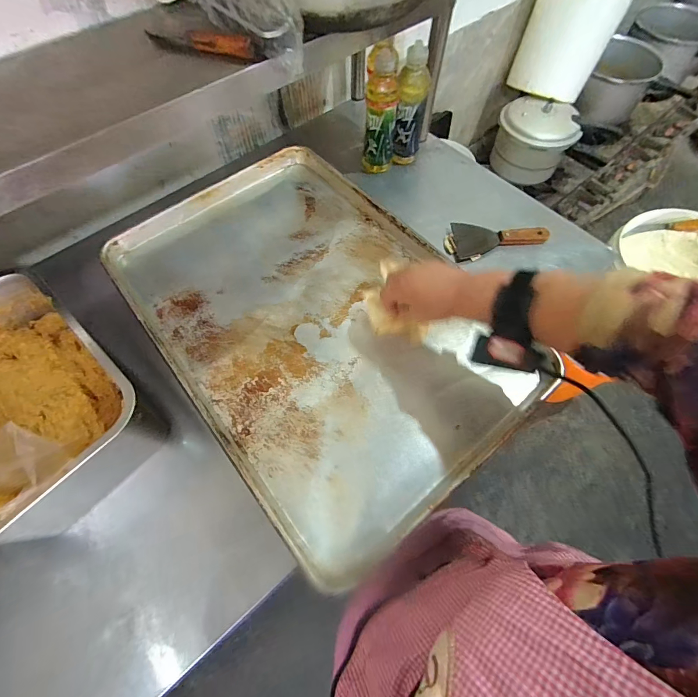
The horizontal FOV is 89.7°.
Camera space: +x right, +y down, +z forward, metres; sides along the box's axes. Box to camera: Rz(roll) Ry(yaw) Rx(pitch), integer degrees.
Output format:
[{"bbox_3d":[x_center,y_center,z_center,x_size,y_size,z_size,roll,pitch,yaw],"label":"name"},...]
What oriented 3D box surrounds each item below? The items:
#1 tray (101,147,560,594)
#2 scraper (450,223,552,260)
[{"bbox_3d":[-0.058,-0.059,0.521,0.401,0.041,0.613,-35,67,-17],"label":"tray"},{"bbox_3d":[0.314,-0.226,0.722,0.199,0.025,0.083,-2,61,0],"label":"scraper"}]

